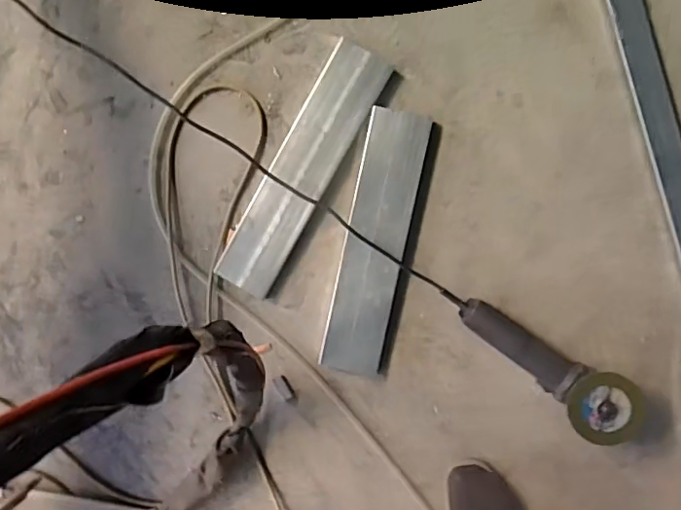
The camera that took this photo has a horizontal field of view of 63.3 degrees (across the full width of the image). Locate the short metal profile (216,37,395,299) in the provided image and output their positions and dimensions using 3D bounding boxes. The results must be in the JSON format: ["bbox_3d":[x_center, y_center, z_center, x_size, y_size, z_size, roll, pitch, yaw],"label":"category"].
[{"bbox_3d":[-0.064,-0.139,0.935,0.099,0.029,0.441,30,96,3],"label":"short metal profile"}]

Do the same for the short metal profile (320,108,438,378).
[{"bbox_3d":[0.062,-0.017,0.929,0.104,0.042,0.438,12,95,5],"label":"short metal profile"}]

